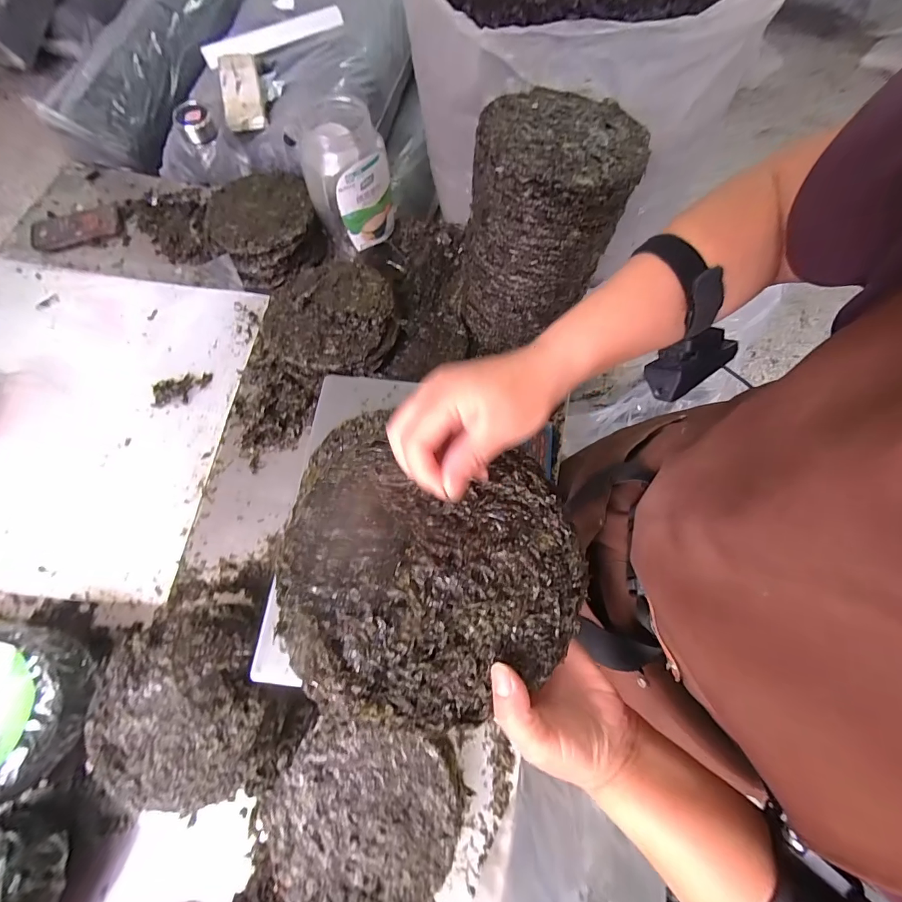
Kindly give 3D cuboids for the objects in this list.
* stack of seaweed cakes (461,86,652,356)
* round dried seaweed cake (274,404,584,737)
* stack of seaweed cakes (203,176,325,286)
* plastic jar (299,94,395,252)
[{"bbox_3d":[0.125,-0.315,0.600,0.191,0.291,0.184,11,70,3],"label":"stack of seaweed cakes"},{"bbox_3d":[-0.014,0.072,0.267,0.195,0.022,0.180,0,70,-1],"label":"round dried seaweed cake"},{"bbox_3d":[-0.357,-0.426,0.774,0.195,0.077,0.199,-31,73,-11],"label":"stack of seaweed cakes"},{"bbox_3d":[-0.186,-0.493,0.724,0.138,0.189,0.133,0,70,-1],"label":"plastic jar"}]

